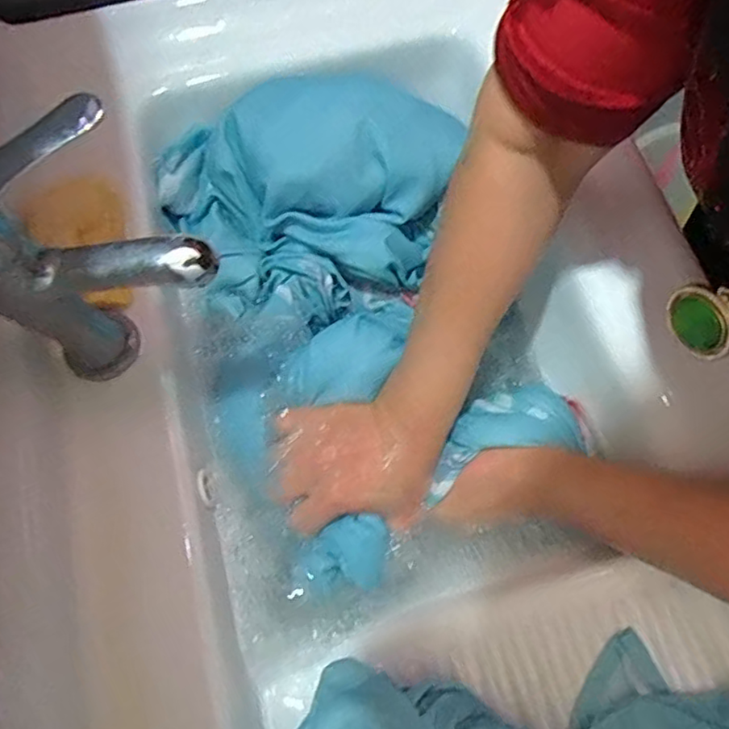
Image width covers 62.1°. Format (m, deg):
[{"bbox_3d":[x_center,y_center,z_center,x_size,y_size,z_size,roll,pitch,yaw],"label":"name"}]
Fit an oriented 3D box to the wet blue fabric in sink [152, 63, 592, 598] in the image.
[{"bbox_3d":[-0.013,-0.058,0.466,0.242,0.096,0.390,-21,69,-6],"label":"wet blue fabric in sink"}]

